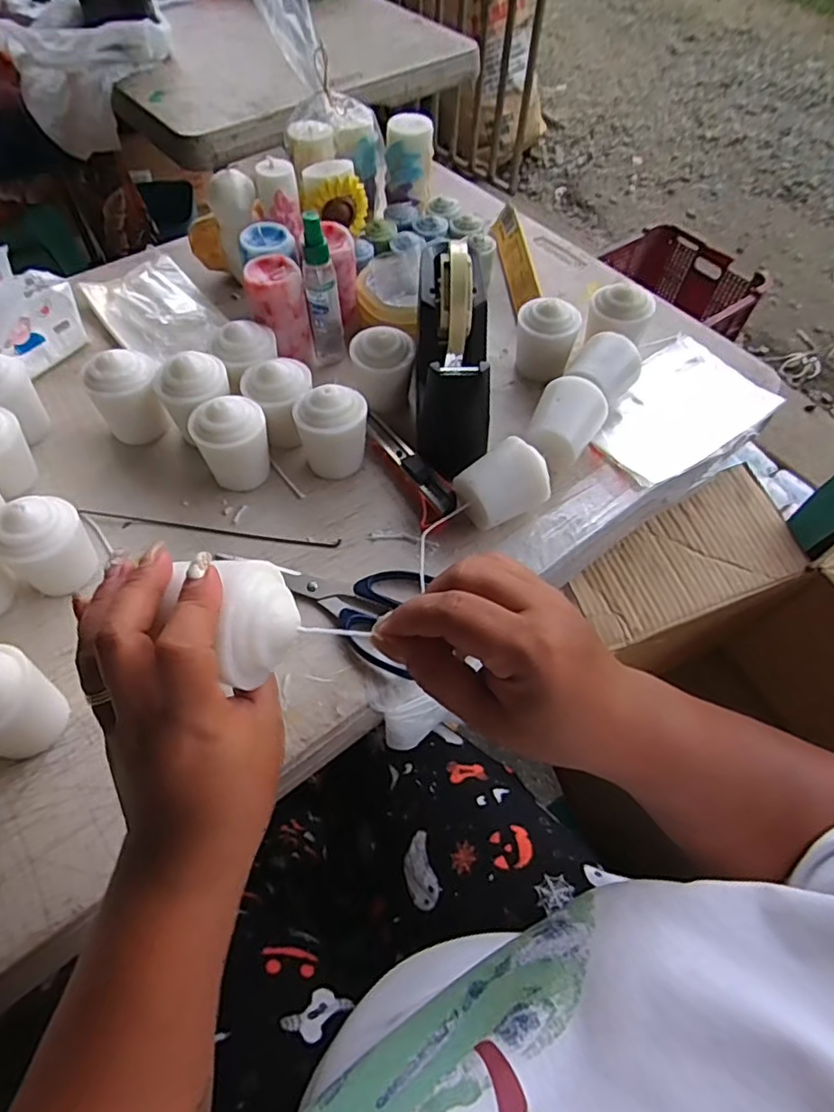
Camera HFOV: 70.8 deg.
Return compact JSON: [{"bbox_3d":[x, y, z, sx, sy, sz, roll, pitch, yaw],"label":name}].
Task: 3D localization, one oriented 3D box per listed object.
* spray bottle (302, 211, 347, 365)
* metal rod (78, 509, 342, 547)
[{"bbox_3d":[-0.084,-0.239,0.535,0.030,0.139,0.032,-5,58,-5],"label":"spray bottle"},{"bbox_3d":[-0.166,-0.021,0.469,0.212,0.010,0.010,8,58,3],"label":"metal rod"}]

